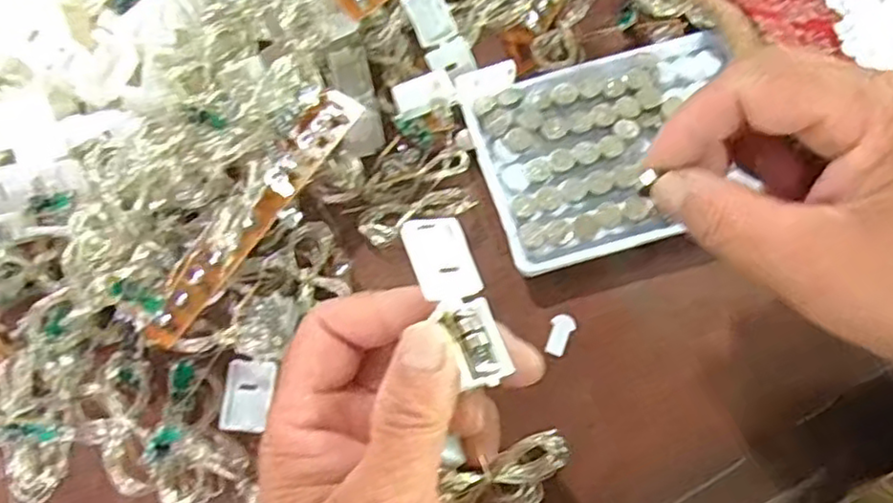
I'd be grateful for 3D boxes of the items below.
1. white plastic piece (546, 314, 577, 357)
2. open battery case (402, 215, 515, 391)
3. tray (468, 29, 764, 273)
[{"bbox_3d":[0.047,0.034,0.273,0.010,0.004,0.018,19,71,11],"label":"white plastic piece"},{"bbox_3d":[0.002,0.014,0.212,0.021,0.013,0.055,-12,69,-27],"label":"open battery case"},{"bbox_3d":[0.077,-0.048,0.294,0.121,0.012,0.090,-16,68,-3],"label":"tray"}]

